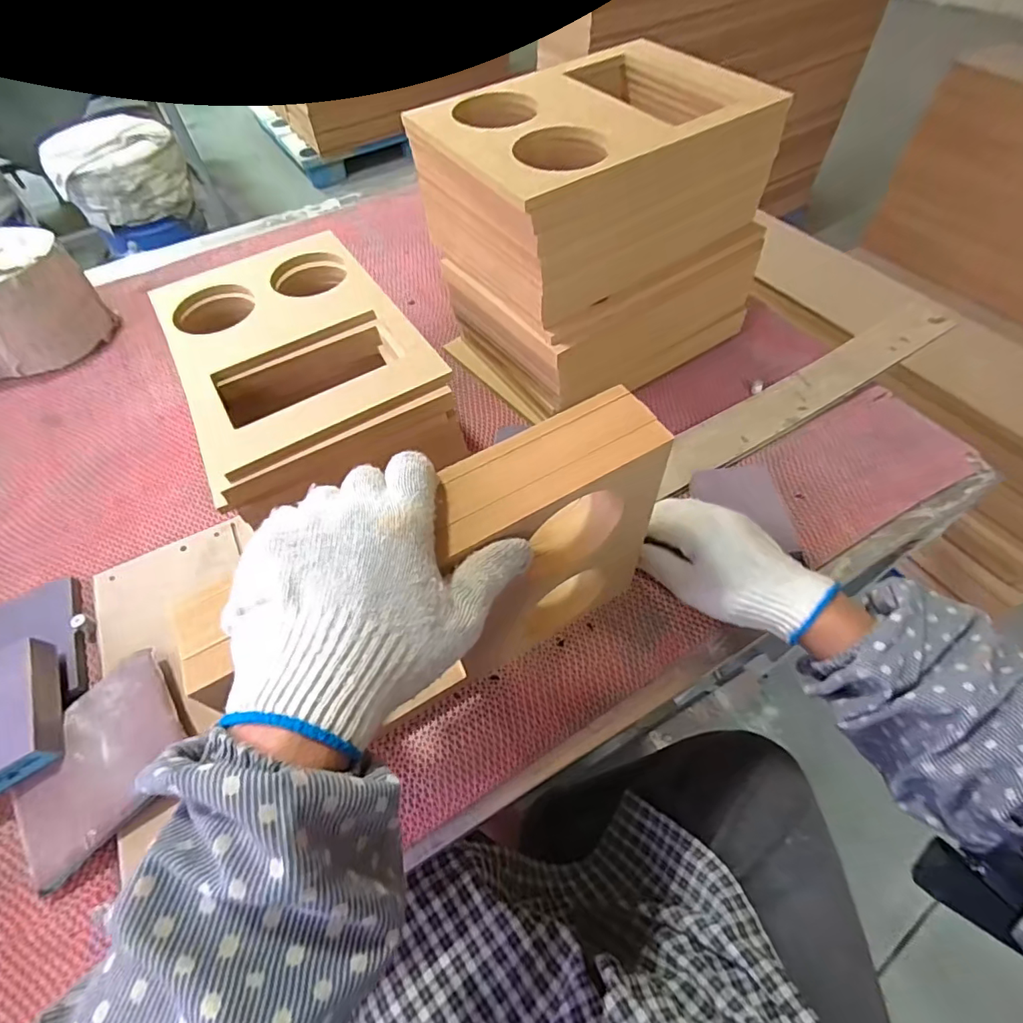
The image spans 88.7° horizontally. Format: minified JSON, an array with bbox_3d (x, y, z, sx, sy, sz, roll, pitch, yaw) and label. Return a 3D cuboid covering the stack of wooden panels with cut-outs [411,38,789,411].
[{"bbox_3d":[0.089,-0.278,0.552,0.285,0.254,0.222,-31,61,-18],"label":"stack of wooden panels with cut-outs"}]

